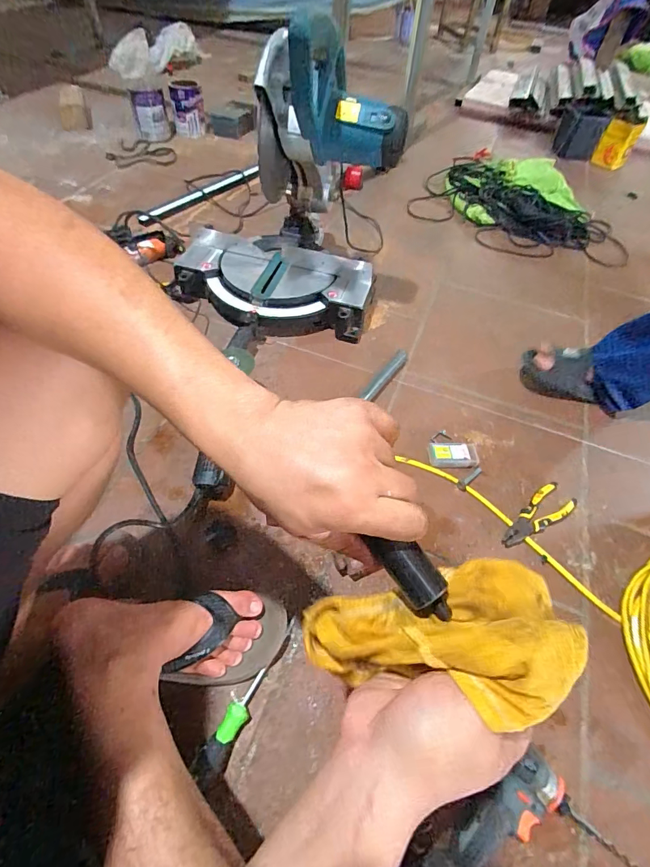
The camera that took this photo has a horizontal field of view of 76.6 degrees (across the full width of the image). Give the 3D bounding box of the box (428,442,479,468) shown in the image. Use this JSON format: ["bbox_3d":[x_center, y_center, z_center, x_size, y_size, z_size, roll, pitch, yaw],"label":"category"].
[{"bbox_3d":[0.248,0.045,0.799,0.097,0.023,0.051,0,53,-3],"label":"box"}]

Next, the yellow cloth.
[{"bbox_3d":[0.062,0.137,0.293,0.203,0.047,0.096,-20,41,38],"label":"yellow cloth"}]

